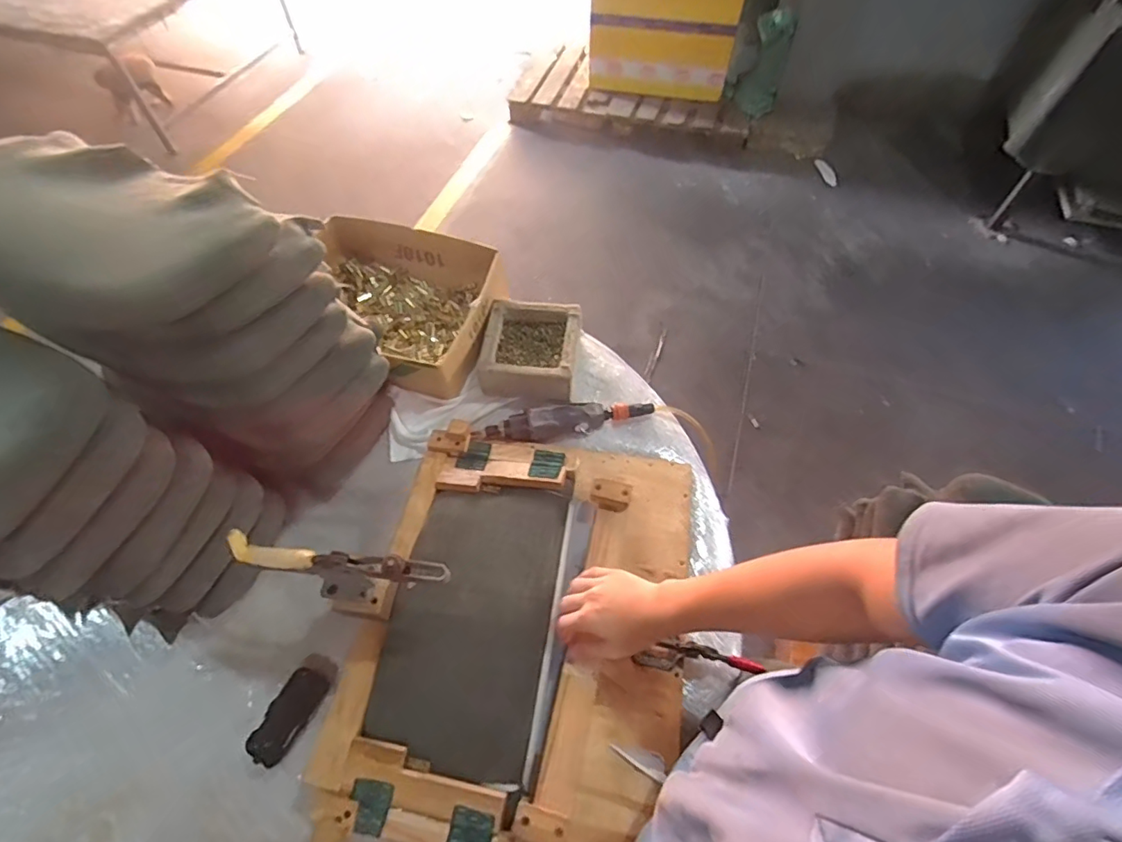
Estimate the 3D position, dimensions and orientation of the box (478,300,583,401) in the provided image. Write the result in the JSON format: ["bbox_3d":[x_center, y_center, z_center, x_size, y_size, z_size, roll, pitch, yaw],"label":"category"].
[{"bbox_3d":[-0.050,-0.122,0.934,0.162,0.069,0.169,6,59,4],"label":"box"}]

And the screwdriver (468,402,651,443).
[{"bbox_3d":[0.007,-0.002,0.877,0.282,0.048,0.055,-14,59,-8],"label":"screwdriver"}]

